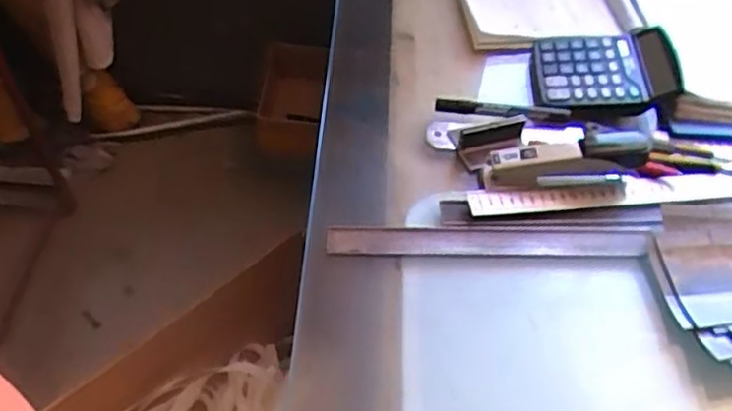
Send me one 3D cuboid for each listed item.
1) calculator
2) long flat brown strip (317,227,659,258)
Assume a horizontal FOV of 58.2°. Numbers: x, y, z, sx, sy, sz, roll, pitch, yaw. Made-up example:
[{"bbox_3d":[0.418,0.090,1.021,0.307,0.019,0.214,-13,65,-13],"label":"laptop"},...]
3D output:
[{"bbox_3d":[0.275,-0.160,0.766,0.146,0.060,0.142,8,49,1],"label":"calculator"},{"bbox_3d":[0.111,0.035,0.592,0.288,0.006,0.032,3,52,-4],"label":"long flat brown strip"}]

